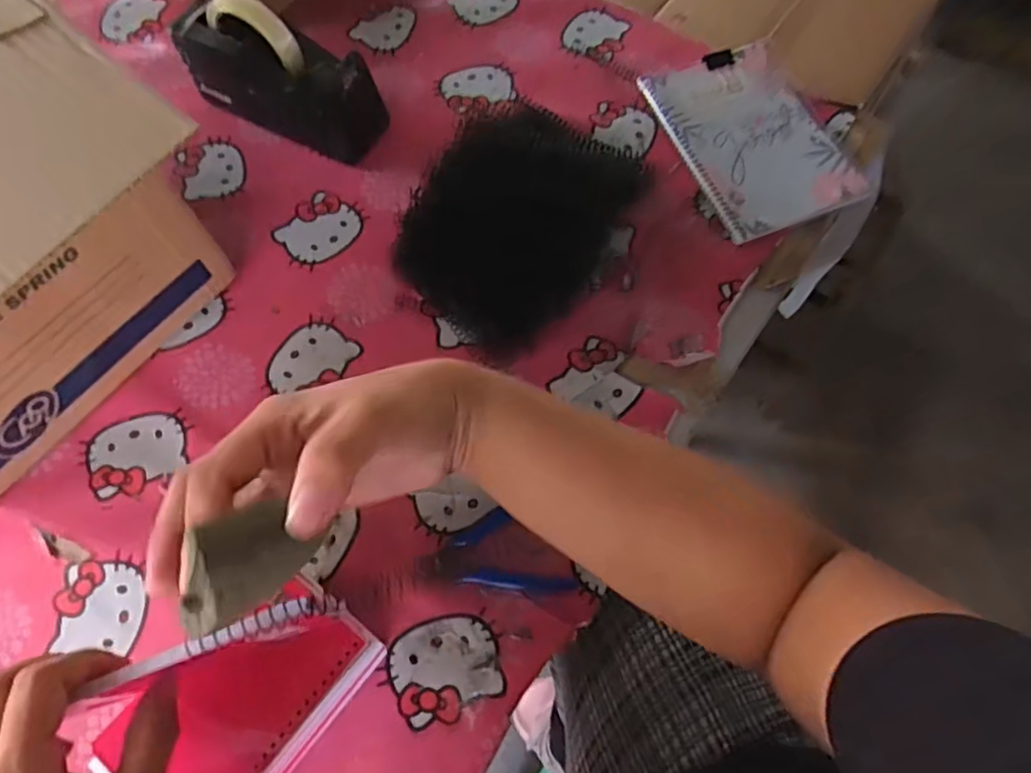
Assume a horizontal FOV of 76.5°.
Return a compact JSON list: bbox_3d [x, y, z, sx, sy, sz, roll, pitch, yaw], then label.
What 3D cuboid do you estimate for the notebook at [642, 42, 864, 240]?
[{"bbox_3d":[0.246,-0.260,0.678,0.155,0.011,0.220,-23,71,-10],"label":"notebook"}]

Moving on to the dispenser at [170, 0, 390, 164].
[{"bbox_3d":[-0.243,-0.313,0.661,0.205,0.116,0.071,22,68,10],"label":"dispenser"}]

